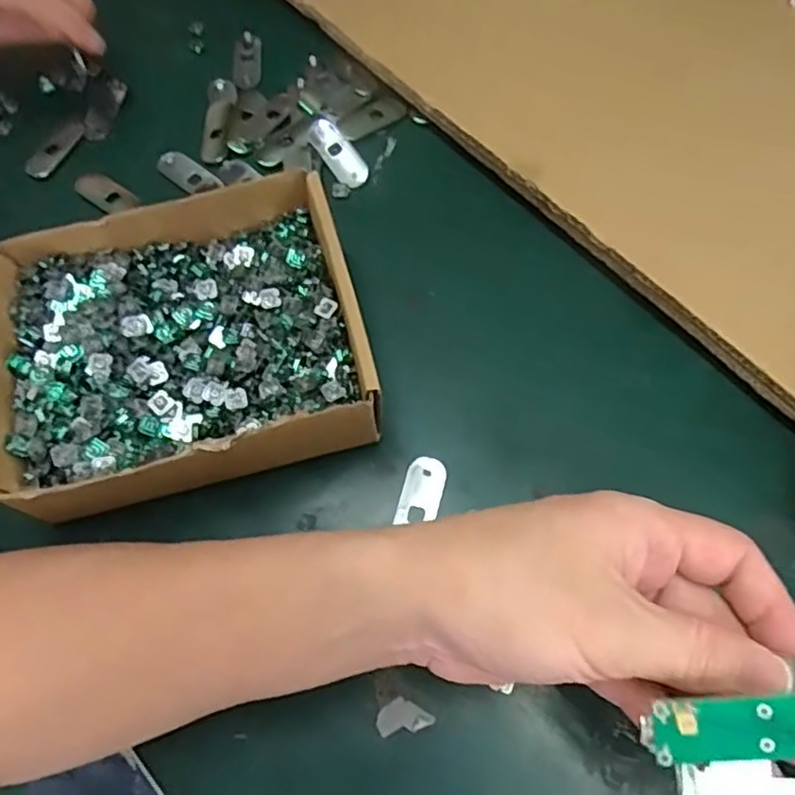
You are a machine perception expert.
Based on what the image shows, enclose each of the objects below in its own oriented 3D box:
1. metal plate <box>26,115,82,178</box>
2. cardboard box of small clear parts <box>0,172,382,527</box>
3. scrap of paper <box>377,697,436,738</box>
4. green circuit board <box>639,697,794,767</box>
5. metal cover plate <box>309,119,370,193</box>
[{"bbox_3d":[-0.215,-0.158,0.410,0.017,0.004,0.049,25,70,13],"label":"metal plate"},{"bbox_3d":[-0.103,-0.026,0.317,0.165,0.054,0.153,-15,67,-4],"label":"cardboard box of small clear parts"},{"bbox_3d":[0.003,0.132,0.269,0.023,0.004,0.013,-12,67,-3],"label":"scrap of paper"},{"bbox_3d":[0.096,0.095,0.184,0.049,0.005,0.018,-6,91,7],"label":"green circuit board"},{"bbox_3d":[-0.037,-0.148,0.393,0.020,0.005,0.054,-33,69,-11],"label":"metal cover plate"}]

